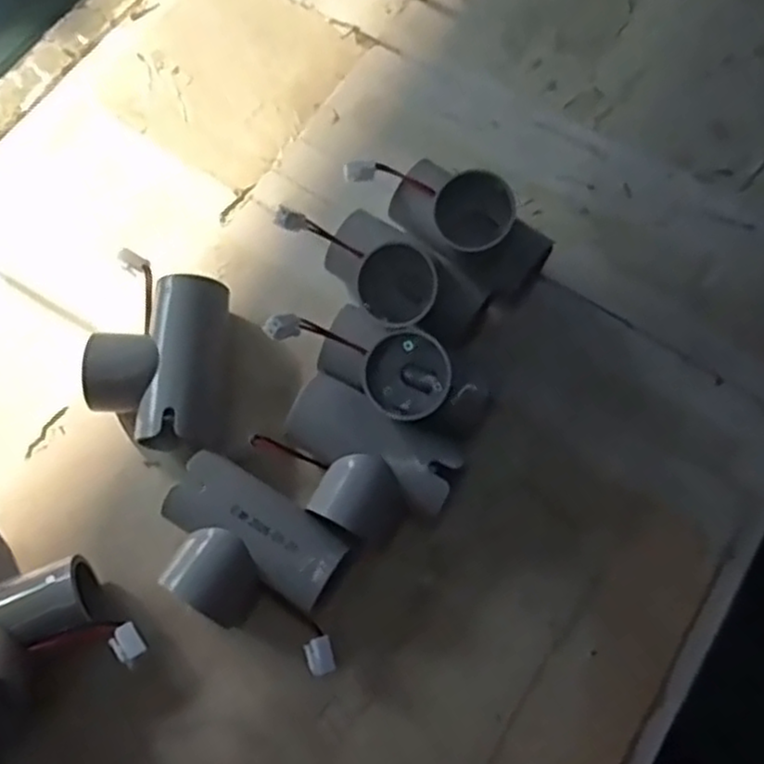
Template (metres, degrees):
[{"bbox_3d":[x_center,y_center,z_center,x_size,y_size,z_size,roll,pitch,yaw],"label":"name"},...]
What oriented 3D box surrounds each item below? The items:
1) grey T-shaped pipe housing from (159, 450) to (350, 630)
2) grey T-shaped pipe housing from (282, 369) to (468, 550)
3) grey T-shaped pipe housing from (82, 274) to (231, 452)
[{"bbox_3d":[-0.056,0.069,0.302,0.071,0.034,0.054,34,74,10],"label":"grey T-shaped pipe housing"},{"bbox_3d":[-0.009,0.037,0.313,0.071,0.034,0.050,29,73,9],"label":"grey T-shaped pipe housing"},{"bbox_3d":[-0.097,-0.007,0.328,0.053,0.033,0.076,1,71,0],"label":"grey T-shaped pipe housing"}]

